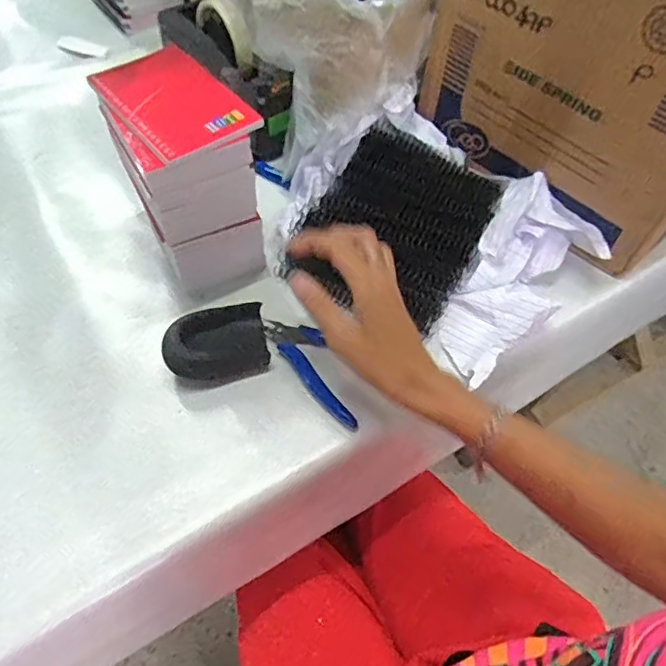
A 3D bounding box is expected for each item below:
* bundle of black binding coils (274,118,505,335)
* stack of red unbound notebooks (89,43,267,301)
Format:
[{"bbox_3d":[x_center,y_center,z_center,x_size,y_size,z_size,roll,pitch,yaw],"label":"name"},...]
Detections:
[{"bbox_3d":[0.067,-0.110,0.551,0.157,0.039,0.211,24,58,14],"label":"bundle of black binding coils"},{"bbox_3d":[-0.127,-0.134,0.497,0.106,0.165,0.130,-20,58,-15],"label":"stack of red unbound notebooks"}]

